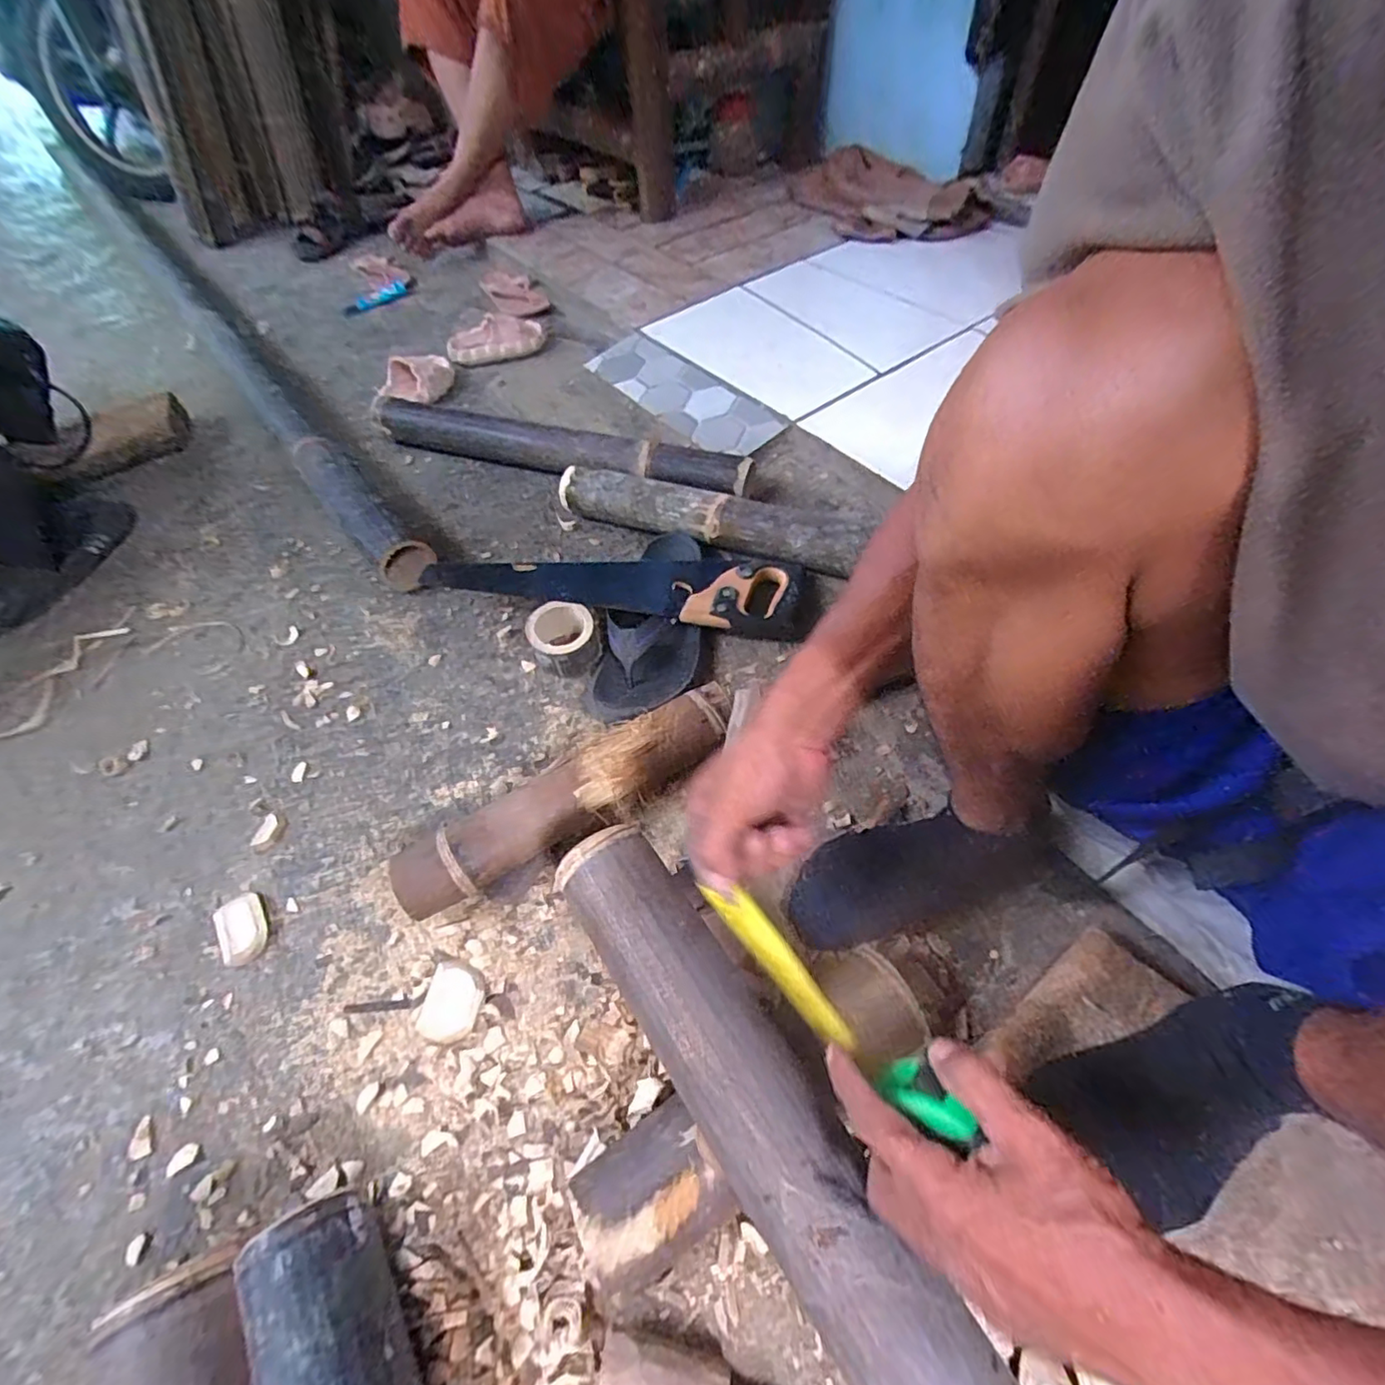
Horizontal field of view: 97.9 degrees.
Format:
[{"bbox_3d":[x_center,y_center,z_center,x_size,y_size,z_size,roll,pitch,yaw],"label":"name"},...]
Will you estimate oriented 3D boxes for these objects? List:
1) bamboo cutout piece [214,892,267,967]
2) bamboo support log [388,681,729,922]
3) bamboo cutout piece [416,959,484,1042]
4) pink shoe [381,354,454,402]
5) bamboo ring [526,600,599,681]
[{"bbox_3d":[-0.421,0.221,0.564,0.040,0.014,0.061,-30,60,-16],"label":"bamboo cutout piece"},{"bbox_3d":[-0.110,0.102,0.593,0.351,0.071,0.074,-31,60,-17],"label":"bamboo support log"},{"bbox_3d":[-0.209,0.269,0.524,0.047,0.009,0.060,11,57,10],"label":"bamboo cutout piece"},{"bbox_3d":[-0.479,-0.544,1.049,0.134,0.059,0.051,-30,60,-17],"label":"pink shoe"},{"bbox_3d":[-0.151,-0.063,0.713,0.078,0.057,0.074,-1,56,2],"label":"bamboo ring"}]

